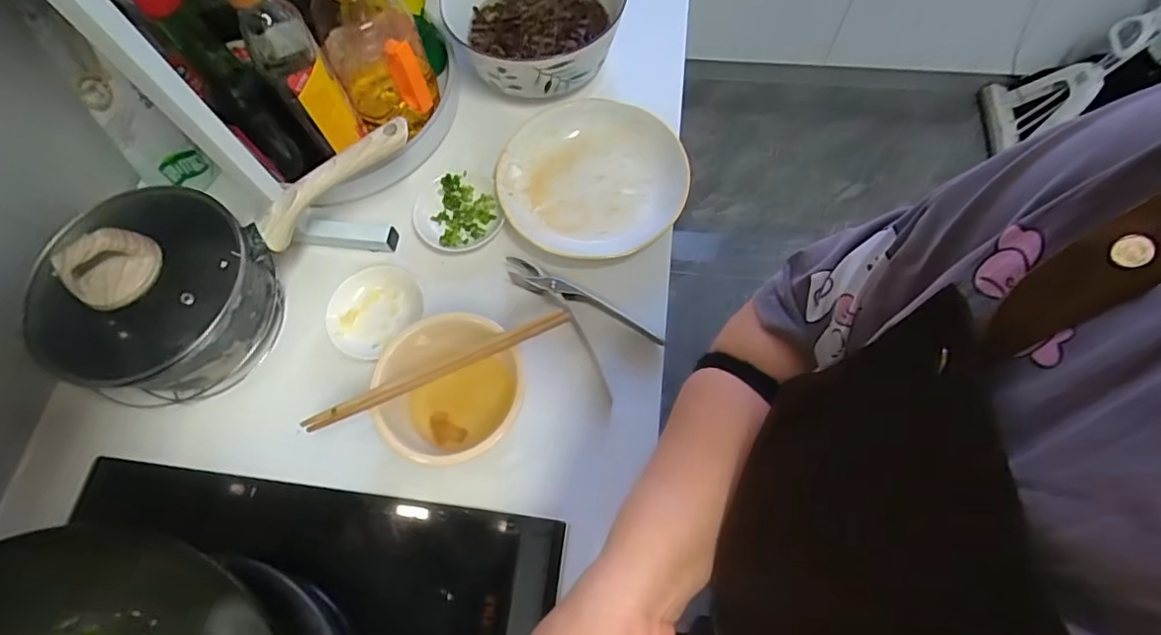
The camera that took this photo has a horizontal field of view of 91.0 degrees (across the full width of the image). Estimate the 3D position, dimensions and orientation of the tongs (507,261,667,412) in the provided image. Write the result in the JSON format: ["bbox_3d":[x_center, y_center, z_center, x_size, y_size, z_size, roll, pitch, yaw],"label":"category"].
[{"bbox_3d":[-0.009,-0.004,0.551,0.169,0.018,0.077,40,74,17],"label":"tongs"}]

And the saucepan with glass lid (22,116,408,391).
[{"bbox_3d":[-0.327,-0.077,0.528,0.163,0.138,0.343,37,74,16],"label":"saucepan with glass lid"}]

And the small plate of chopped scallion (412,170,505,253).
[{"bbox_3d":[-0.130,-0.115,0.610,0.087,0.023,0.089,-1,67,2],"label":"small plate of chopped scallion"}]

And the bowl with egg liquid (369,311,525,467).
[{"bbox_3d":[-0.113,0.067,0.506,0.126,0.058,0.124,-1,67,2],"label":"bowl with egg liquid"}]

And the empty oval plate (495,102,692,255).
[{"bbox_3d":[0.014,-0.148,0.612,0.190,0.041,0.189,9,68,7],"label":"empty oval plate"}]

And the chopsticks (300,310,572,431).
[{"bbox_3d":[-0.118,0.043,0.482,0.232,0.013,0.011,-23,68,-7],"label":"chopsticks"}]

